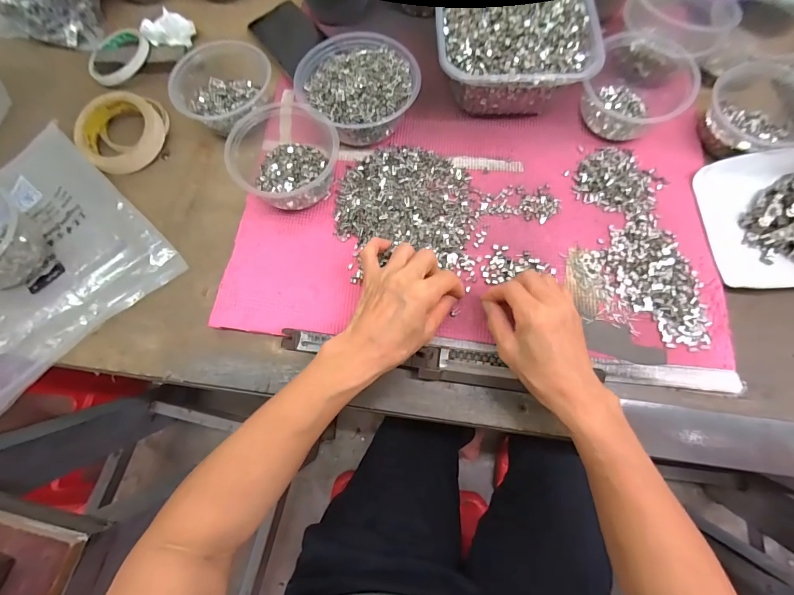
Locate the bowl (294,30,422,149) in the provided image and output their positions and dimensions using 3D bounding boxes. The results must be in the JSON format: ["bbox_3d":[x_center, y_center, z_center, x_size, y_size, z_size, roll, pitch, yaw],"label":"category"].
[{"bbox_3d":[-0.045,-0.246,0.444,0.134,0.048,0.125,0,71,1],"label":"bowl"}]

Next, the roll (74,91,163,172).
[{"bbox_3d":[-0.340,-0.201,0.468,0.088,0.034,0.097,26,73,9],"label":"roll"}]

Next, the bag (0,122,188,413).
[{"bbox_3d":[-0.410,-0.046,0.416,0.252,0.032,0.235,43,77,14],"label":"bag"}]

